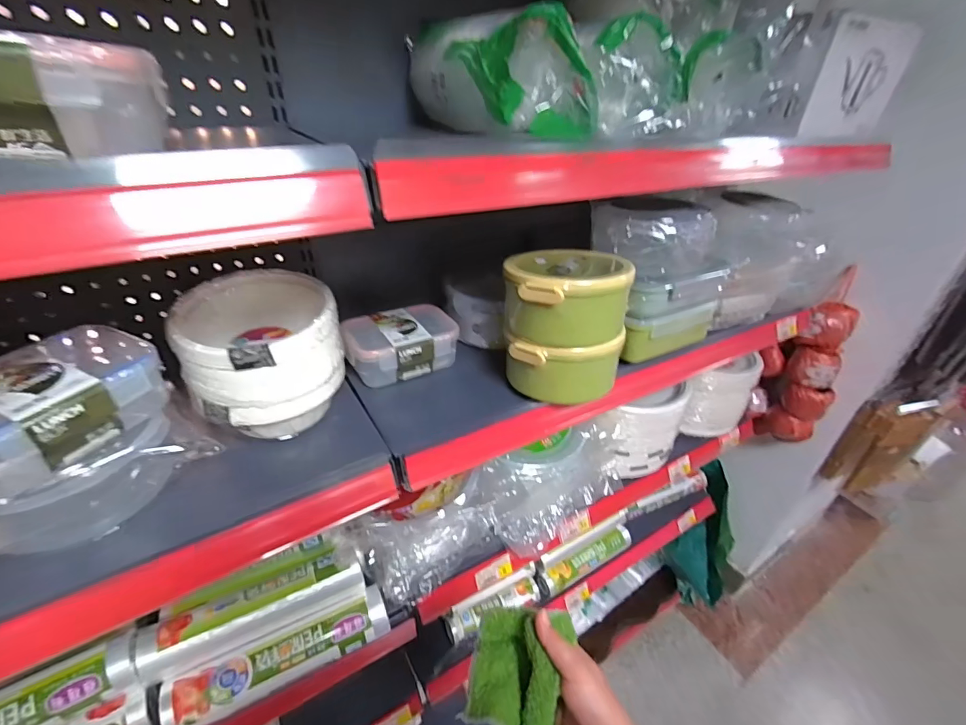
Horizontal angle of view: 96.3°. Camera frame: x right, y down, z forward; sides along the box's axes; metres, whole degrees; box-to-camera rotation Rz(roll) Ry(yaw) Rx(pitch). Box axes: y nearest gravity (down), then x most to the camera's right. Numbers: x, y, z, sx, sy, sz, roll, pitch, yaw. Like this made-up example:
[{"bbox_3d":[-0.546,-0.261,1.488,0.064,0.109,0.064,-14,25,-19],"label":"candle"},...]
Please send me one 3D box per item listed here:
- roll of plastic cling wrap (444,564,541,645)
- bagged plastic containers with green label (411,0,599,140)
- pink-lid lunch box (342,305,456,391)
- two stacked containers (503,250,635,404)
[{"bbox_3d":[0.025,0.485,0.875,0.204,0.053,0.048,-15,37,-24],"label":"roll of plastic cling wrap"},{"bbox_3d":[0.020,-0.317,0.480,0.133,0.099,0.202,-13,36,-22],"label":"bagged plastic containers with green label"},{"bbox_3d":[-0.118,-0.025,0.612,0.150,0.061,0.101,-16,38,-26],"label":"pink-lid lunch box"},{"bbox_3d":[0.100,-0.045,0.556,0.144,0.160,0.127,2,34,-1],"label":"two stacked containers"}]

